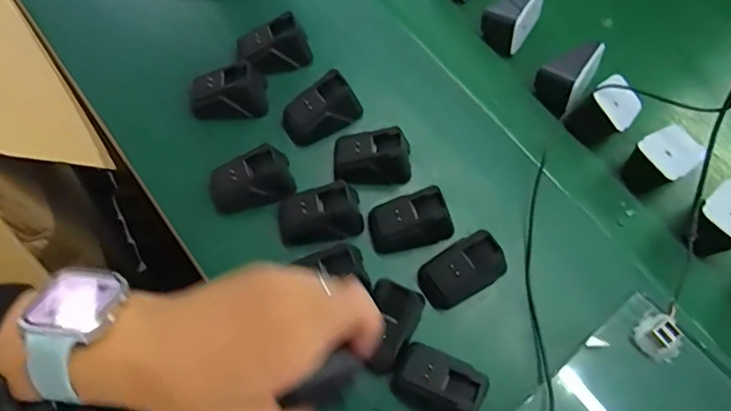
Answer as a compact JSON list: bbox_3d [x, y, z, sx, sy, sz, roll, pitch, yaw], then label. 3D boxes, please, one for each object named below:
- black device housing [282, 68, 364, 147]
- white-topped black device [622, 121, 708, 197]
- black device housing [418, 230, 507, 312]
[{"bbox_3d":[-0.042,-0.088,0.485,0.067,0.041,0.038,-27,71,-13],"label":"black device housing"},{"bbox_3d":[0.270,-0.042,0.482,0.061,0.041,0.047,-31,72,-14],"label":"white-topped black device"},{"bbox_3d":[0.081,0.050,0.431,0.072,0.043,0.045,-26,71,-13],"label":"black device housing"}]

